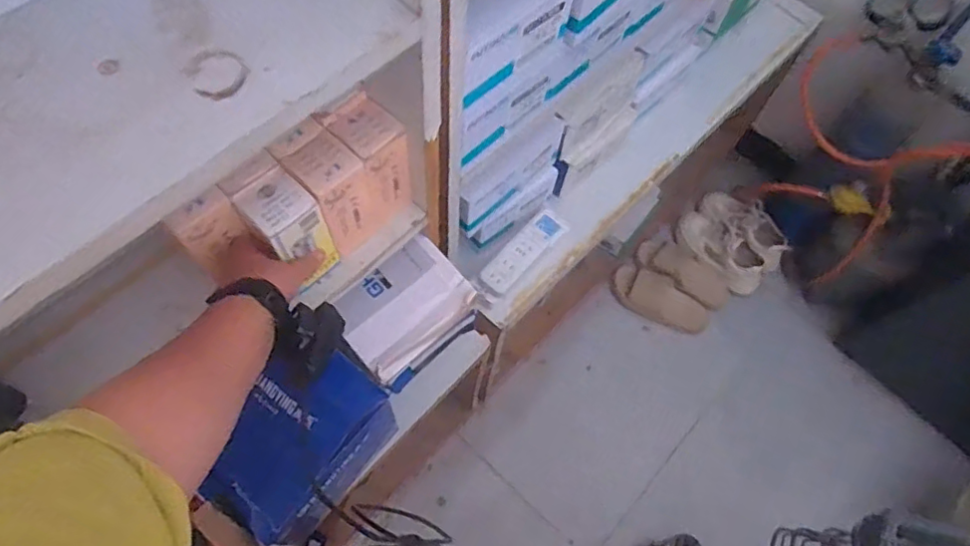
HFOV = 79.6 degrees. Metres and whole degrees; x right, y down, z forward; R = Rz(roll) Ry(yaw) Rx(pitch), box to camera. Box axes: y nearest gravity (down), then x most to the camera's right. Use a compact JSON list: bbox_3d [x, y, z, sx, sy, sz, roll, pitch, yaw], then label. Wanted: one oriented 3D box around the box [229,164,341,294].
[{"bbox_3d":[-0.190,-0.039,0.564,0.064,0.114,0.056,38,68,14],"label":"box"}]

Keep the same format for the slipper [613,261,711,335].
[{"bbox_3d":[0.425,0.065,1.433,0.241,0.048,0.101,29,65,-4],"label":"slipper"}]

